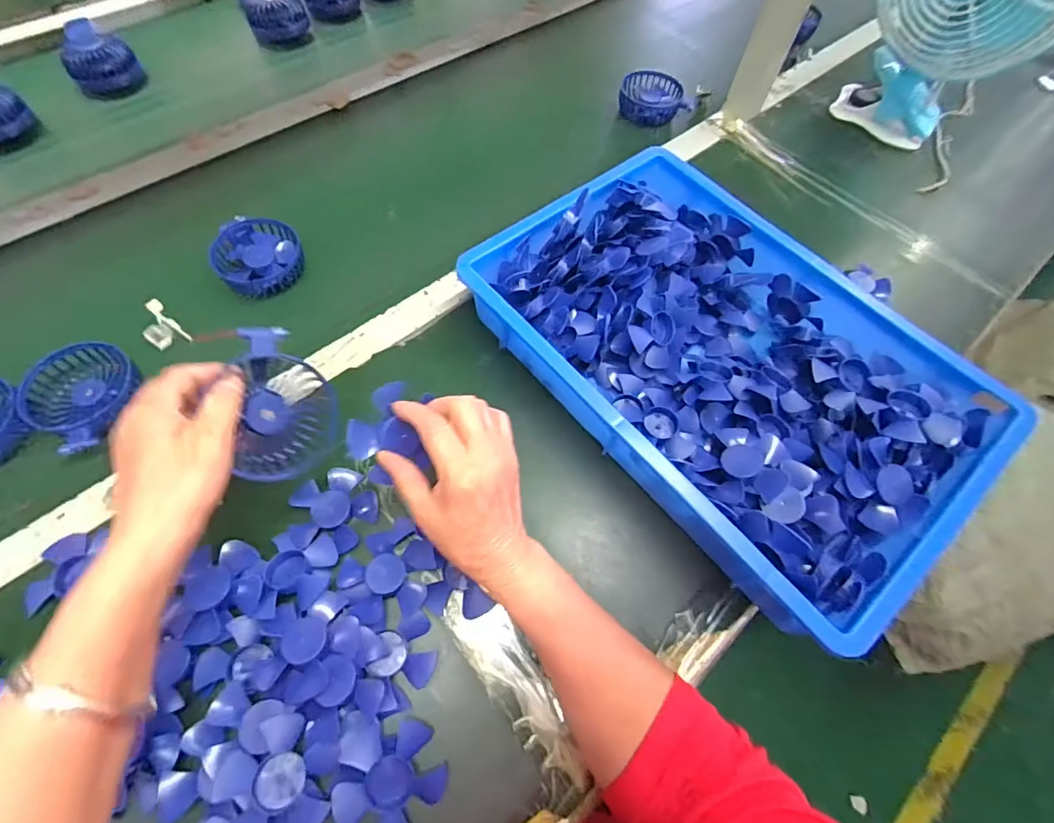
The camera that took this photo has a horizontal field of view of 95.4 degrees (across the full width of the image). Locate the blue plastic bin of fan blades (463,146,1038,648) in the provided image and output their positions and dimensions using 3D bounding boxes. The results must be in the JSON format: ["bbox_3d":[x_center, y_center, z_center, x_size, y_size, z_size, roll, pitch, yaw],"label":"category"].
[{"bbox_3d":[0.175,-0.050,0.450,0.277,0.081,0.430,-36,71,-18],"label":"blue plastic bin of fan blades"}]

